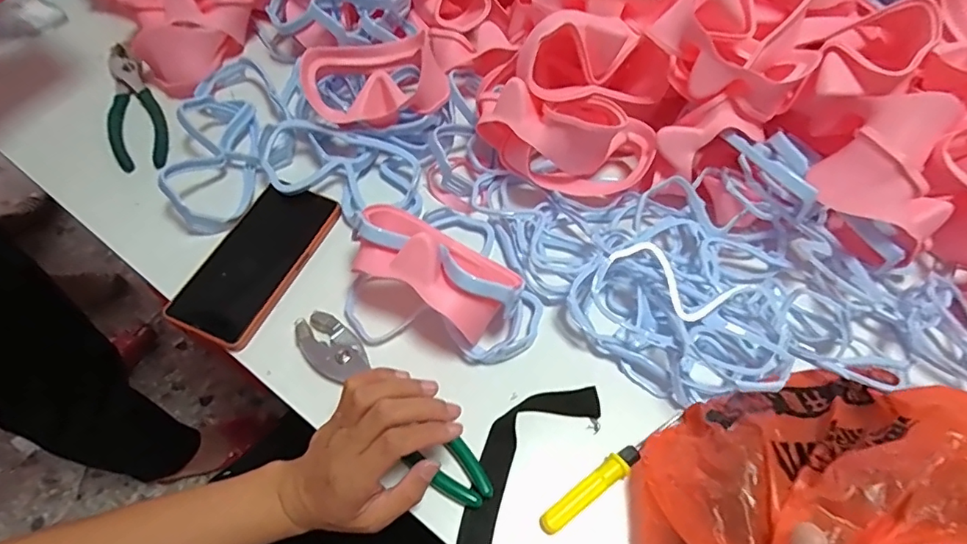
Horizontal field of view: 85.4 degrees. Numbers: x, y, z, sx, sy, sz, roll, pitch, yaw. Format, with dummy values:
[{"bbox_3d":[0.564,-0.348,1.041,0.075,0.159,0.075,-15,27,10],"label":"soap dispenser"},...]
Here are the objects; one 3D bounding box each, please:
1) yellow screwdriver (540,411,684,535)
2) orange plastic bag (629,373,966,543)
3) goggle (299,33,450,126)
[{"bbox_3d":[0.096,0.144,0.384,0.135,0.021,0.016,-30,64,-19],"label":"yellow screwdriver"},{"bbox_3d":[0.227,0.144,0.310,0.226,0.117,0.203,38,64,19],"label":"orange plastic bag"},{"bbox_3d":[-0.105,-0.188,0.512,0.135,0.053,0.082,-14,60,-11],"label":"goggle"}]

